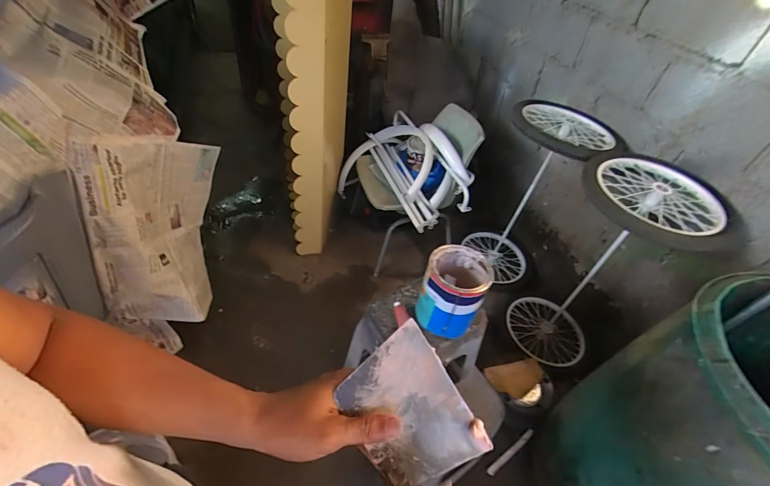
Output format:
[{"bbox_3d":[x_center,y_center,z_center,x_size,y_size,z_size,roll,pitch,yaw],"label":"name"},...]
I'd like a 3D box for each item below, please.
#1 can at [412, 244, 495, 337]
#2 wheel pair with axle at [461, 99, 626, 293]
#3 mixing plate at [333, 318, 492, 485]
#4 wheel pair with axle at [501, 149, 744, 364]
[{"bbox_3d":[0.183,0.127,0.981,0.160,0.183,0.166,22,47,13],"label":"can"},{"bbox_3d":[0.663,-0.165,1.720,0.430,0.886,0.418,25,49,17],"label":"wheel pair with axle"},{"bbox_3d":[0.022,0.160,0.338,0.102,0.005,0.139,-34,94,-4],"label":"mixing plate"},{"bbox_3d":[0.839,0.139,1.439,0.456,0.889,0.382,37,53,26],"label":"wheel pair with axle"}]

